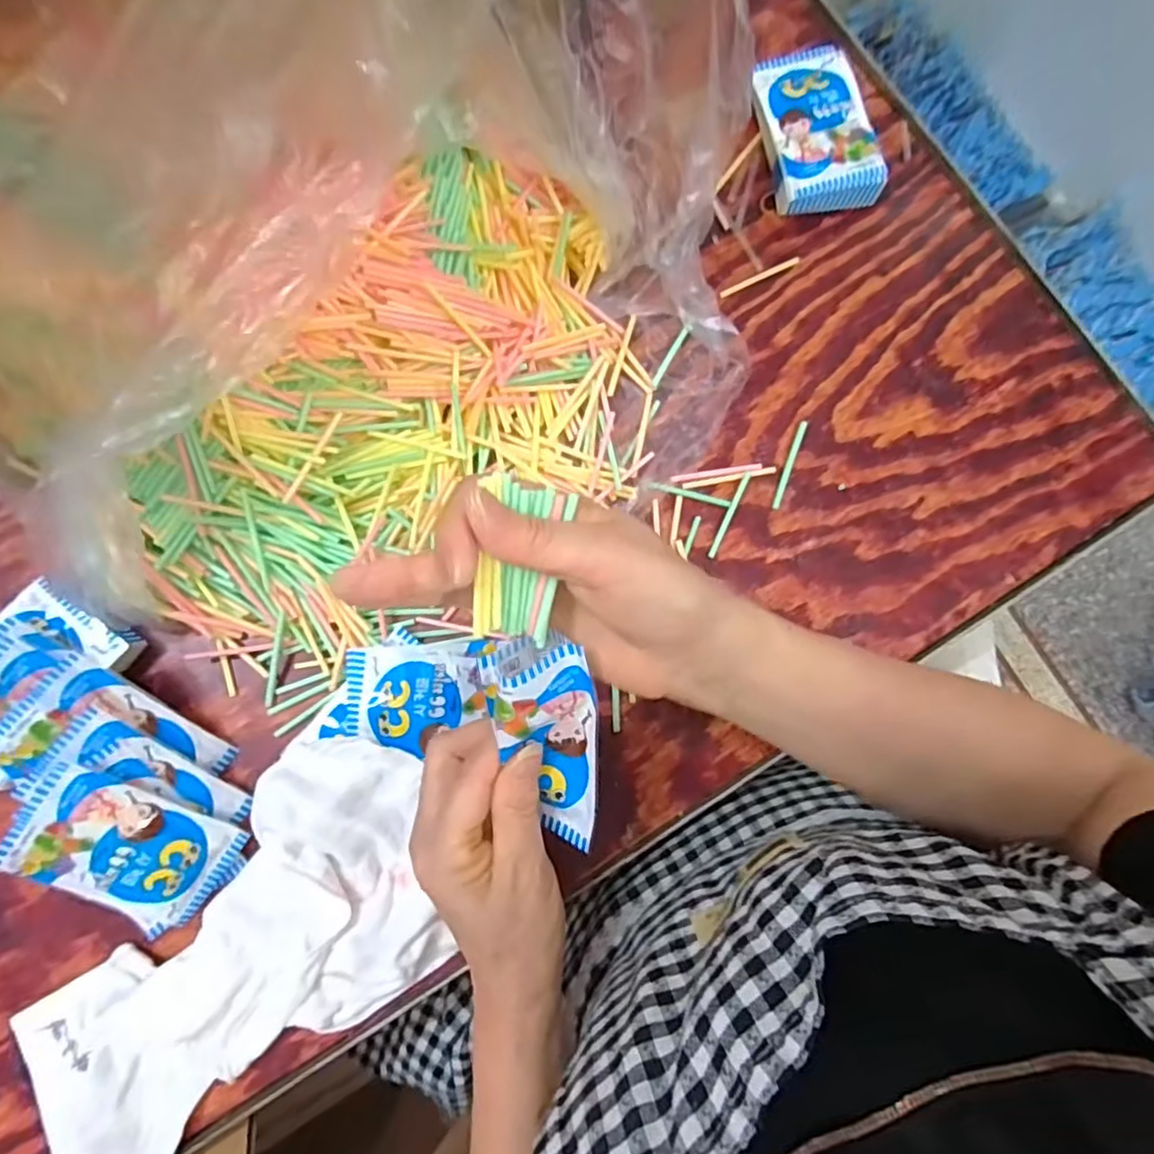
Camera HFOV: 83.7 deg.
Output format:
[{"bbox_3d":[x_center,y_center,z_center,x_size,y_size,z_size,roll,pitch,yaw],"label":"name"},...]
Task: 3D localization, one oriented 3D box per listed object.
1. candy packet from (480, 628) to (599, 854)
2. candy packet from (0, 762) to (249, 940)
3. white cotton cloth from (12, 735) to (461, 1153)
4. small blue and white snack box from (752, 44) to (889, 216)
[{"bbox_3d":[-0.009,0.076,0.294,0.044,0.029,0.098,-18,112,-4],"label":"candy packet"},{"bbox_3d":[-0.250,0.151,0.355,0.102,0.010,0.069,39,85,-22],"label":"candy packet"},{"bbox_3d":[-0.188,0.211,0.360,0.260,0.028,0.140,-36,82,-7],"label":"white cotton cloth"},{"bbox_3d":[0.166,-0.312,0.457,0.072,0.032,0.113,-15,80,-4],"label":"small blue and white snack box"}]

